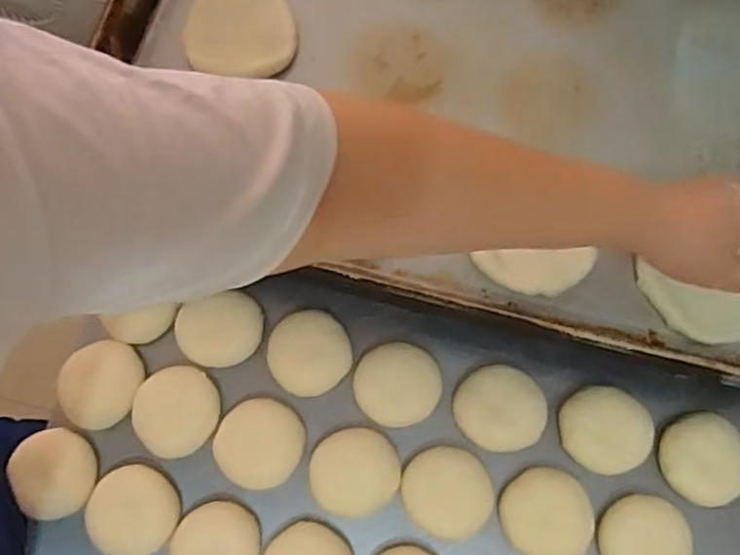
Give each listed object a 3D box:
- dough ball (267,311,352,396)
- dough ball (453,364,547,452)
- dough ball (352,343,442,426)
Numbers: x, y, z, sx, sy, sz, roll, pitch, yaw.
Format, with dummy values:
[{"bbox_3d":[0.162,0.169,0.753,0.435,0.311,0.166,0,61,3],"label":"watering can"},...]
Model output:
[{"bbox_3d":[-0.048,0.060,0.514,0.063,0.014,0.064,0,75,1],"label":"dough ball"},{"bbox_3d":[0.101,0.101,0.501,0.069,0.014,0.063,0,75,1],"label":"dough ball"},{"bbox_3d":[0.022,0.084,0.510,0.066,0.017,0.061,0,75,1],"label":"dough ball"}]

